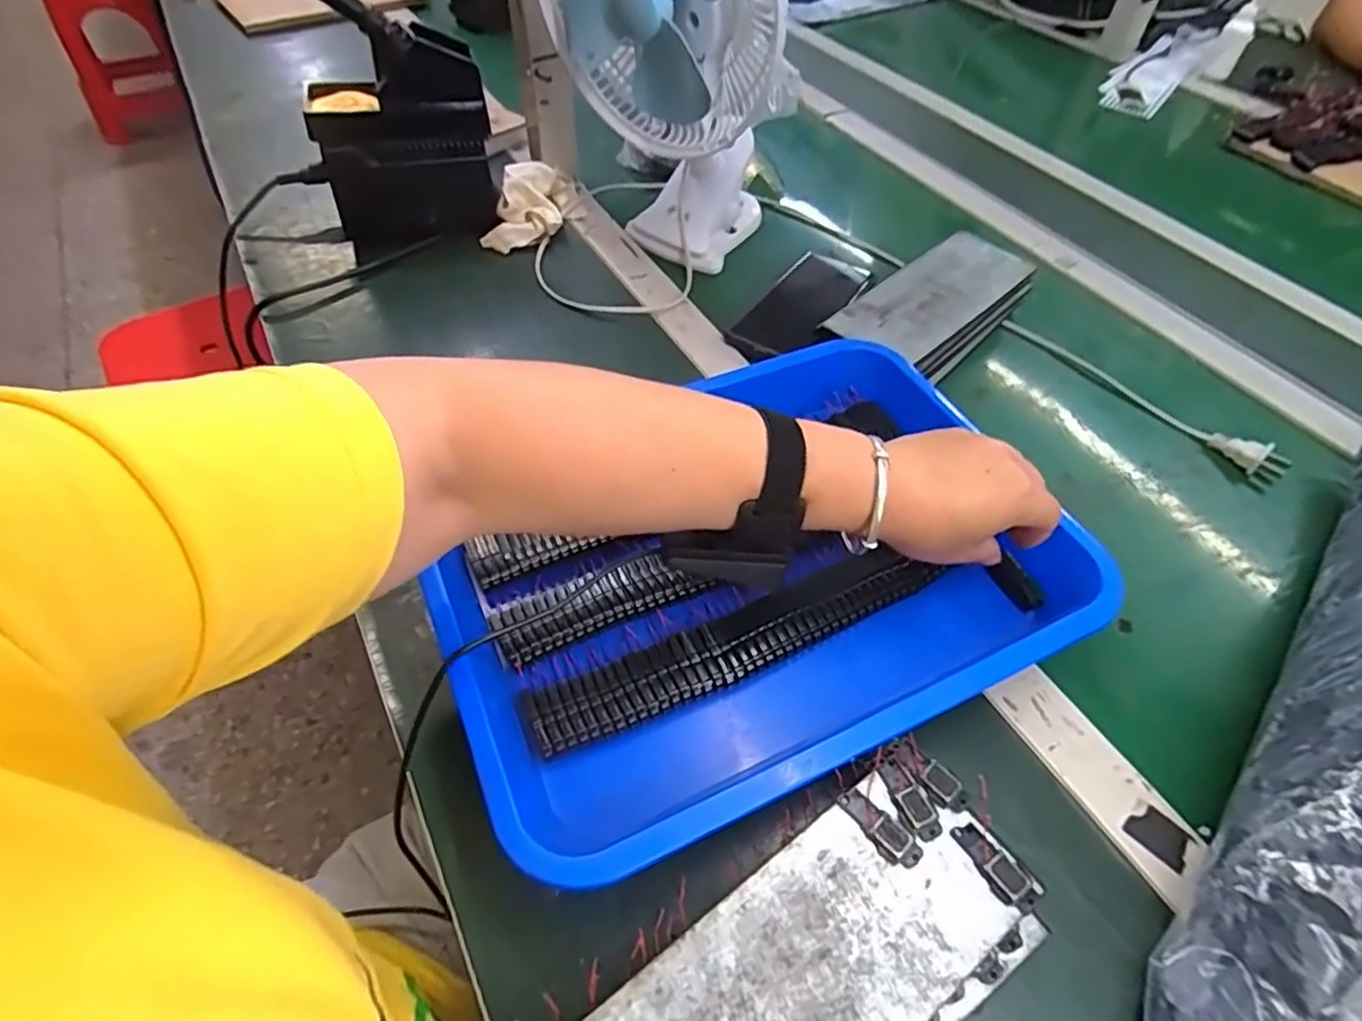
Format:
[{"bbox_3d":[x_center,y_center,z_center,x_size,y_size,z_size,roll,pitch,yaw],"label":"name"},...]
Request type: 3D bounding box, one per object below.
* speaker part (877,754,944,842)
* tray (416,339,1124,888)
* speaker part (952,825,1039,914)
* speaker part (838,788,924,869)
[{"bbox_3d":[0.105,0.132,0.317,0.016,0.005,0.038,-16,54,-14],"label":"speaker part"},{"bbox_3d":[0.044,0.031,0.417,0.361,0.049,0.258,-20,55,-17],"label":"tray"},{"bbox_3d":[0.136,0.154,0.299,0.014,0.005,0.038,-27,57,-21],"label":"speaker part"},{"bbox_3d":[0.089,0.142,0.308,0.014,0.005,0.040,-34,60,-25],"label":"speaker part"}]

